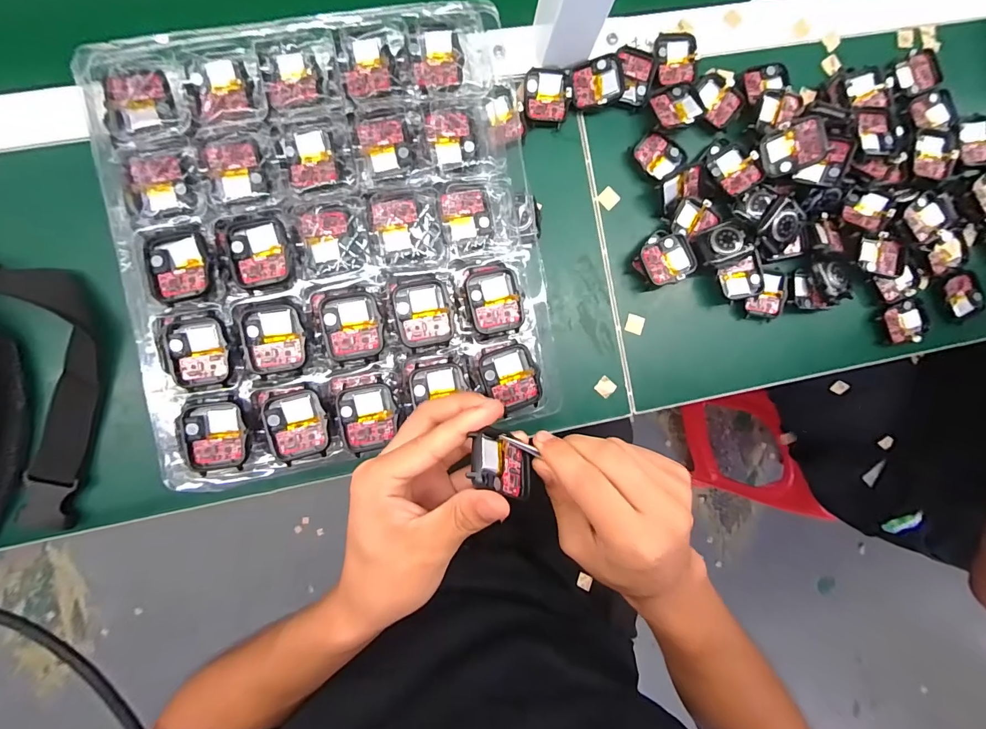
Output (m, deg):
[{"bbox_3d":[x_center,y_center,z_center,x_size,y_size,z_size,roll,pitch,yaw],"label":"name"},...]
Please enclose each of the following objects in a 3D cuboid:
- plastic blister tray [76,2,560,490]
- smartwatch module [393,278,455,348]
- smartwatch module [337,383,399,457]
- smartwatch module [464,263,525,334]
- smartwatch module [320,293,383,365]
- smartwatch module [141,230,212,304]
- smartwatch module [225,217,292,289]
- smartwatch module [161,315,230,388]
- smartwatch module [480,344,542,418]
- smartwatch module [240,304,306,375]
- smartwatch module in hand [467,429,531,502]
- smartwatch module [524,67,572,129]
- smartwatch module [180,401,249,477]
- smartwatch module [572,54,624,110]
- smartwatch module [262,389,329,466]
[{"bbox_3d":[-0.104,-0.083,0.282,0.268,0.024,0.285,-8,94,-5],"label":"plastic blister tray"},{"bbox_3d":[-0.046,-0.036,0.282,0.037,0.007,0.044,-8,92,-5],"label":"smartwatch module"},{"bbox_3d":[-0.083,0.036,0.280,0.035,0.005,0.044,-10,92,-5],"label":"smartwatch module"},{"bbox_3d":[0.002,-0.045,0.291,0.038,0.008,0.047,-16,93,-5],"label":"smartwatch module"},{"bbox_3d":[-0.093,-0.025,0.276,0.036,0.005,0.043,-9,92,-5],"label":"smartwatch module"},{"bbox_3d":[-0.201,-0.064,0.266,0.037,0.005,0.045,-16,93,-5],"label":"smartwatch module"},{"bbox_3d":[-0.151,-0.072,0.270,0.037,0.004,0.043,-15,93,-5],"label":"smartwatch module"},{"bbox_3d":[-0.191,-0.009,0.270,0.039,0.005,0.045,-7,92,-5],"label":"smartwatch module"},{"bbox_3d":[0.013,0.009,0.289,0.036,0.006,0.045,-16,93,-5],"label":"smartwatch module"},{"bbox_3d":[-0.143,-0.017,0.272,0.036,0.004,0.044,-13,92,-5],"label":"smartwatch module"},{"bbox_3d":[0.006,0.055,0.238,0.045,0.005,0.035,30,50,-37],"label":"smartwatch module in hand"},{"bbox_3d":[0.045,-0.224,0.349,0.037,0.008,0.044,-1,91,-5],"label":"smartwatch module"},{"bbox_3d":[-0.180,0.047,0.272,0.037,0.007,0.044,-7,92,-5],"label":"smartwatch module"},{"bbox_3d":[0.087,-0.235,0.351,0.042,0.011,0.037,-9,94,16],"label":"smartwatch module"},{"bbox_3d":[-0.129,0.040,0.274,0.035,0.006,0.045,-15,93,-5],"label":"smartwatch module"}]

